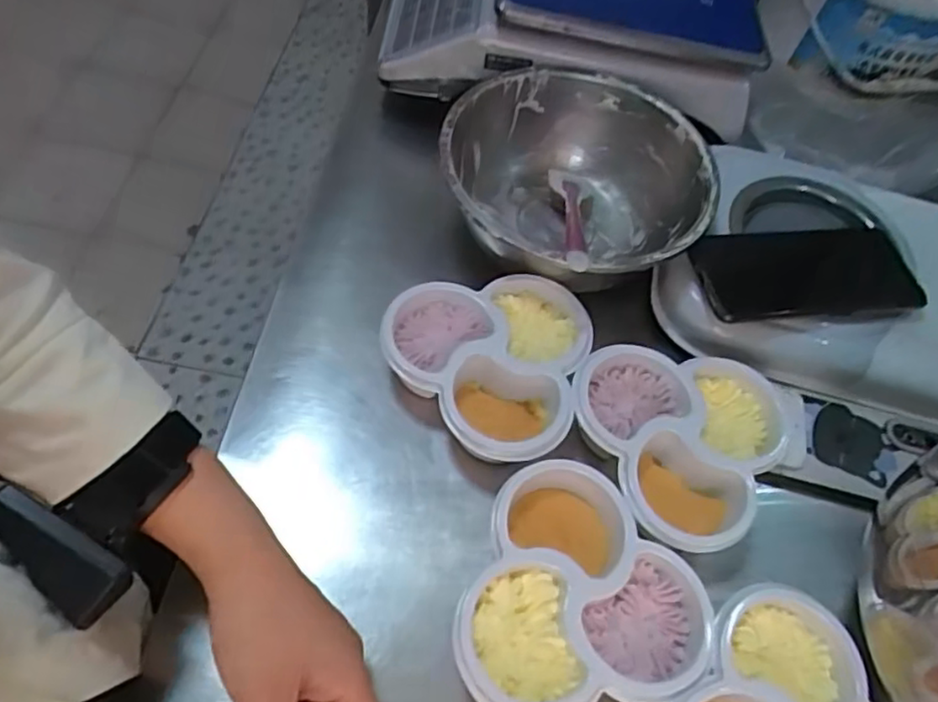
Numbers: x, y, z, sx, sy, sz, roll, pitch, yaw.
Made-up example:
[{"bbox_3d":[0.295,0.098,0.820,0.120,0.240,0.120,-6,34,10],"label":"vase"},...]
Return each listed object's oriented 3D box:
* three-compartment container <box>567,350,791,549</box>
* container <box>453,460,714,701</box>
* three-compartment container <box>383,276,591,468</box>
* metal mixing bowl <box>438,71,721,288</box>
[{"bbox_3d":[0.139,0.065,0.442,0.146,0.040,0.136,10,58,-4],"label":"three-compartment container"},{"bbox_3d":[0.069,0.144,0.383,0.133,0.045,0.138,4,59,-7],"label":"container"},{"bbox_3d":[0.010,0.006,0.462,0.130,0.050,0.137,4,59,-7],"label":"three-compartment container"},{"bbox_3d":[0.080,-0.123,0.534,0.200,0.090,0.199,4,59,-7],"label":"metal mixing bowl"}]

